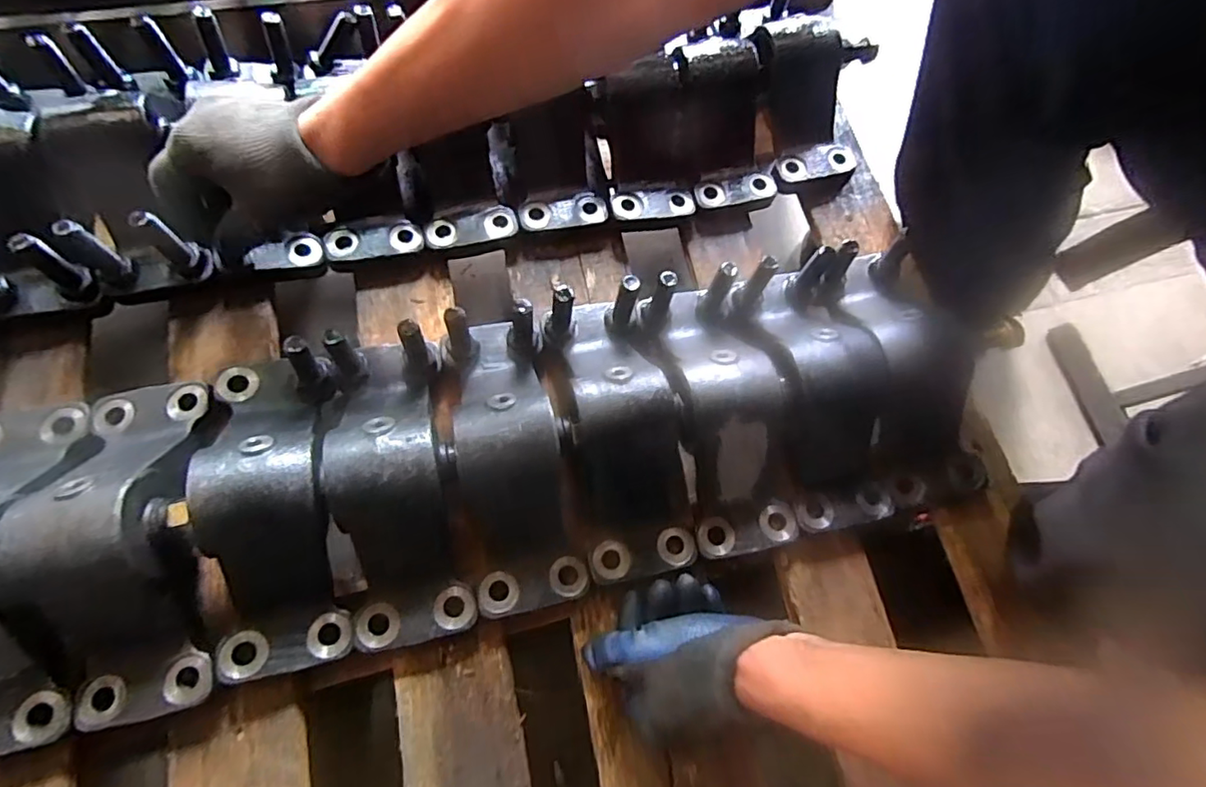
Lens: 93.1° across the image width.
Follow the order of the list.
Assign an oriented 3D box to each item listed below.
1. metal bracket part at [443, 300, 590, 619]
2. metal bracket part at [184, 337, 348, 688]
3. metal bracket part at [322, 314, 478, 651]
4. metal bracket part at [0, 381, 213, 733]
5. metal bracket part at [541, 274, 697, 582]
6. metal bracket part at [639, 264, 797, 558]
[{"bbox_3d":[-0.069,0.039,0.413,0.079,0.085,0.222,-11,71,-4],"label":"metal bracket part"},{"bbox_3d":[-0.225,0.067,0.378,0.084,0.075,0.220,-10,72,-11],"label":"metal bracket part"},{"bbox_3d":[-0.148,0.057,0.399,0.080,0.085,0.220,-10,72,-11],"label":"metal bracket part"},{"bbox_3d":[-0.315,0.092,0.367,0.101,0.089,0.223,-13,72,-12],"label":"metal bracket part"},{"bbox_3d":[0.015,0.019,0.426,0.082,0.067,0.222,-9,72,-10],"label":"metal bracket part"},{"bbox_3d":[0.094,0.007,0.444,0.080,0.077,0.220,-10,72,-10],"label":"metal bracket part"}]

